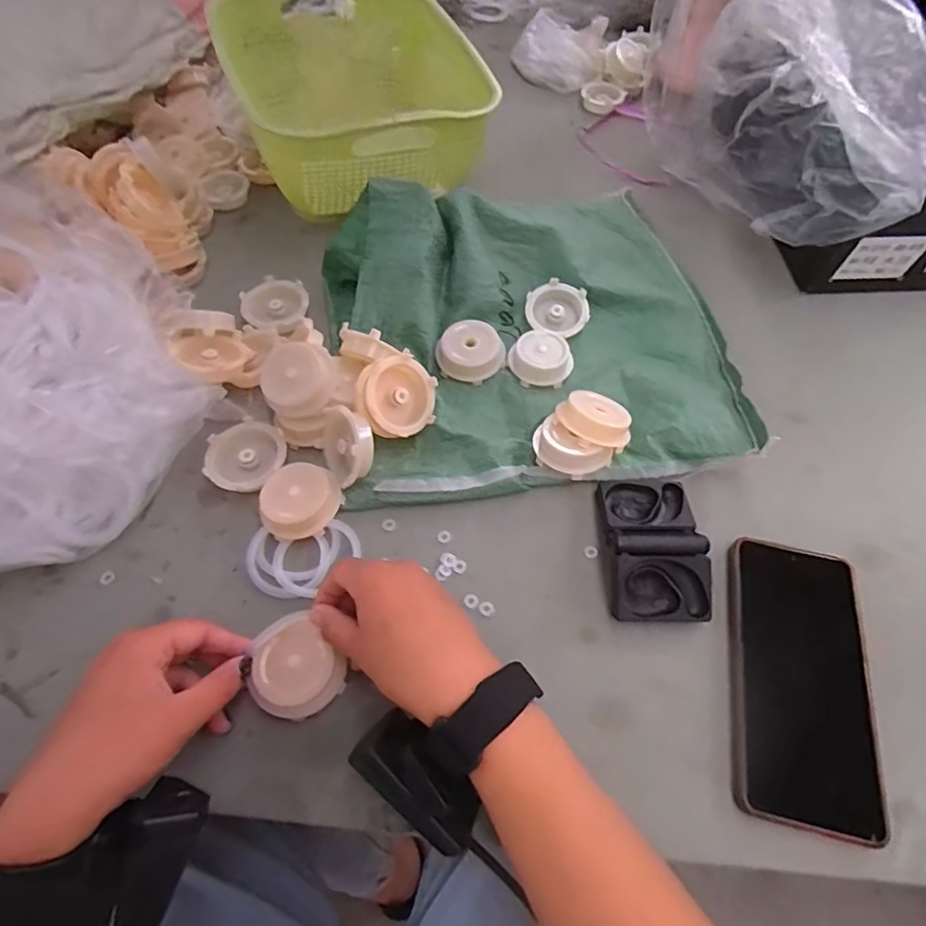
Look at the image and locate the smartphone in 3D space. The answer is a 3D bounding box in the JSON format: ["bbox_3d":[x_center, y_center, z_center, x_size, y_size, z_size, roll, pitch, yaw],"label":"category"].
[{"bbox_3d":[0.211,0.131,0.329,0.081,0.006,0.164,11,62,6],"label":"smartphone"}]

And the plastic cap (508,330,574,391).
[{"bbox_3d":[0.067,-0.089,0.450,0.050,0.014,0.050,0,61,0],"label":"plastic cap"}]

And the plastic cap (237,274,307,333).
[{"bbox_3d":[-0.171,-0.142,0.480,0.058,0.014,0.066,10,62,6],"label":"plastic cap"}]

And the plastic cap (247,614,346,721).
[{"bbox_3d":[-0.105,0.127,0.327,0.050,0.017,0.057,-37,67,-18],"label":"plastic cap"}]

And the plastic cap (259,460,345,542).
[{"bbox_3d":[-0.117,0.026,0.380,0.053,0.026,0.055,0,61,0],"label":"plastic cap"}]

